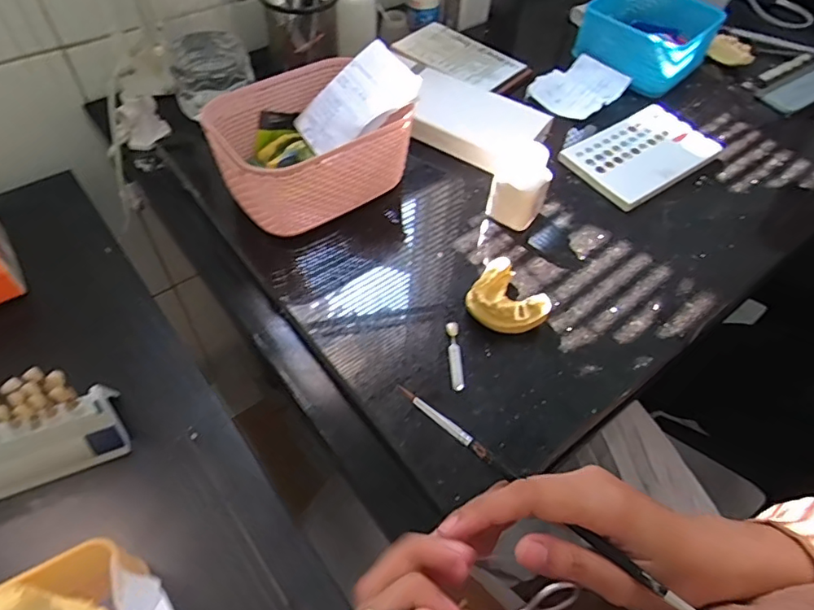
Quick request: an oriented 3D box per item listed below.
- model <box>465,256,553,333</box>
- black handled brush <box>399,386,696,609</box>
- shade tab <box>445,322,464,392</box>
[{"bbox_3d":[0.075,-0.003,0.426,0.051,0.028,0.060,-21,58,-18],"label":"model"},{"bbox_3d":[0.072,0.101,0.275,0.189,0.007,0.008,35,60,17],"label":"black handled brush"},{"bbox_3d":[0.036,0.038,0.406,0.010,0.006,0.055,1,54,-3],"label":"shade tab"}]

